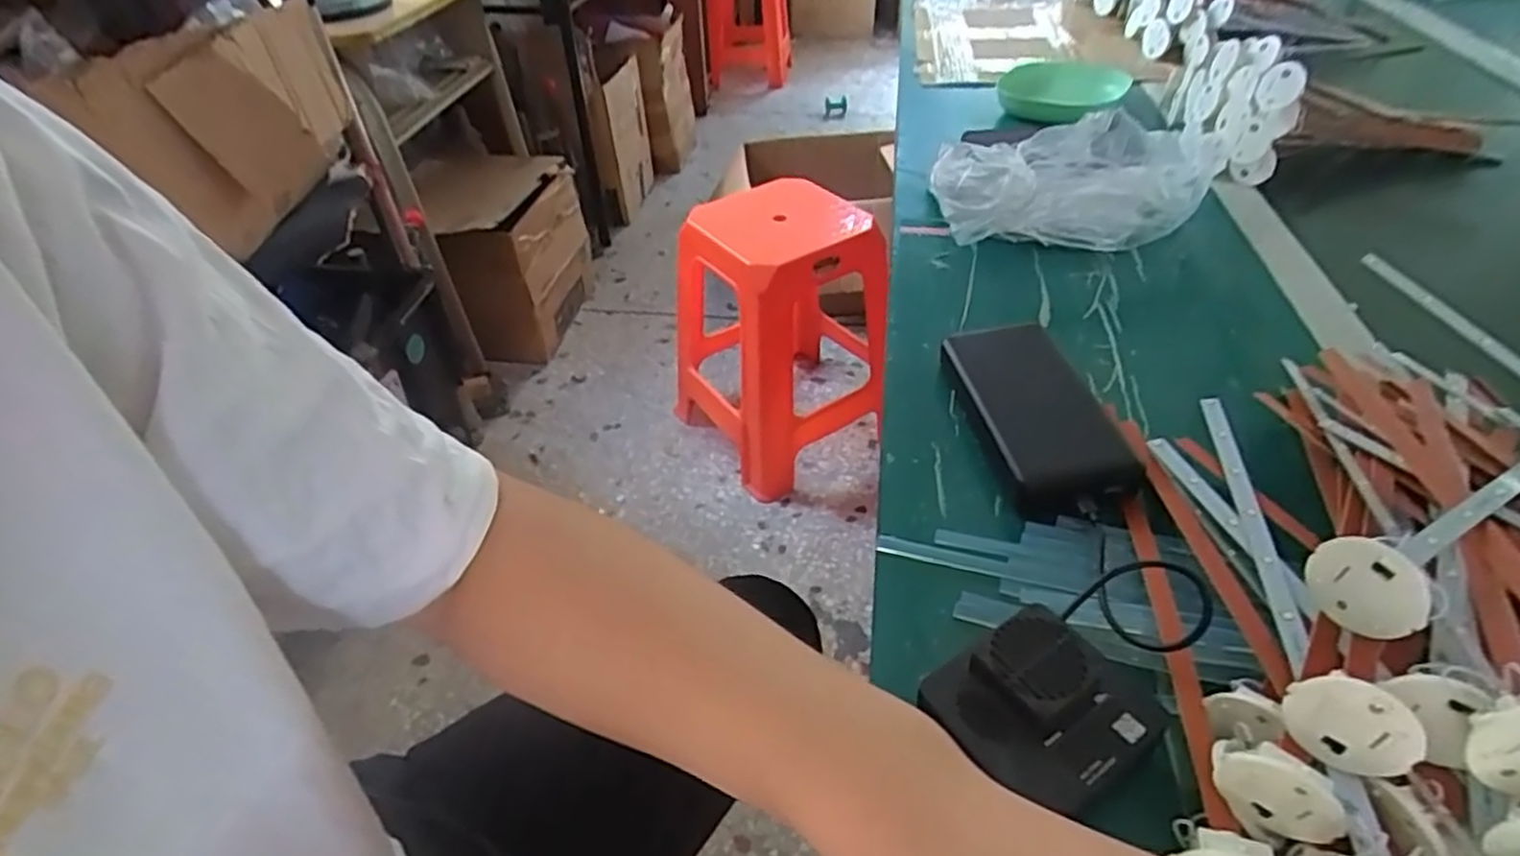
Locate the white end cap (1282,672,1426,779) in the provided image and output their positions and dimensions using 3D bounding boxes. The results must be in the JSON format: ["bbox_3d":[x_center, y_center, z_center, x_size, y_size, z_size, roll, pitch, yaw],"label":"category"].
[{"bbox_3d":[0.207,0.104,0.263,0.010,0.035,0.038,-32,50,-31],"label":"white end cap"}]

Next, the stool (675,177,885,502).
[{"bbox_3d":[0.059,-0.191,1.529,0.386,0.516,0.390,-20,44,-20],"label":"stool"}]

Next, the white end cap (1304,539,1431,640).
[{"bbox_3d":[0.234,0.061,0.290,0.010,0.039,0.038,-27,47,-26],"label":"white end cap"}]

